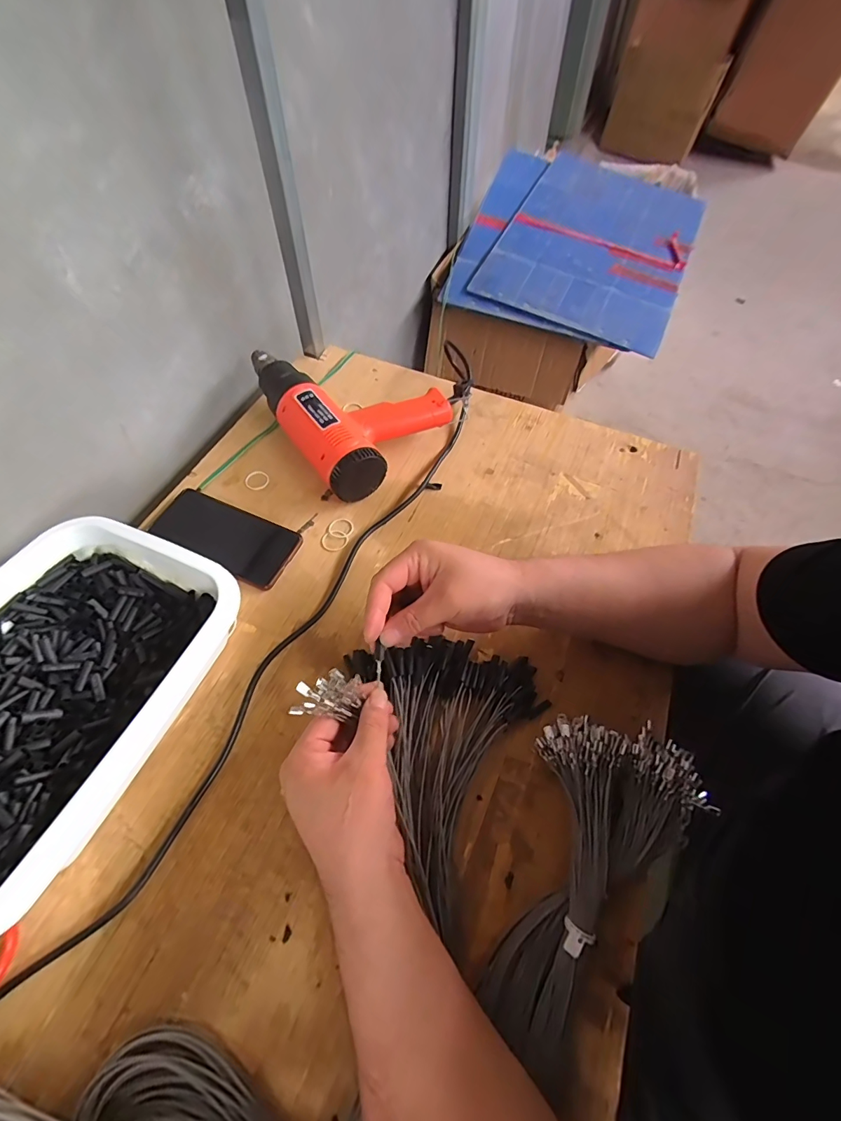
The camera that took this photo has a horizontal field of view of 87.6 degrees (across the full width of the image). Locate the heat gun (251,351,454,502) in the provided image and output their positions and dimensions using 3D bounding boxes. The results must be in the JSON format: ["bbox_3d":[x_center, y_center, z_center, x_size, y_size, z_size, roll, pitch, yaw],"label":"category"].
[{"bbox_3d":[-0.121,-0.203,0.573,0.270,0.073,0.188,37,65,20],"label":"heat gun"}]

